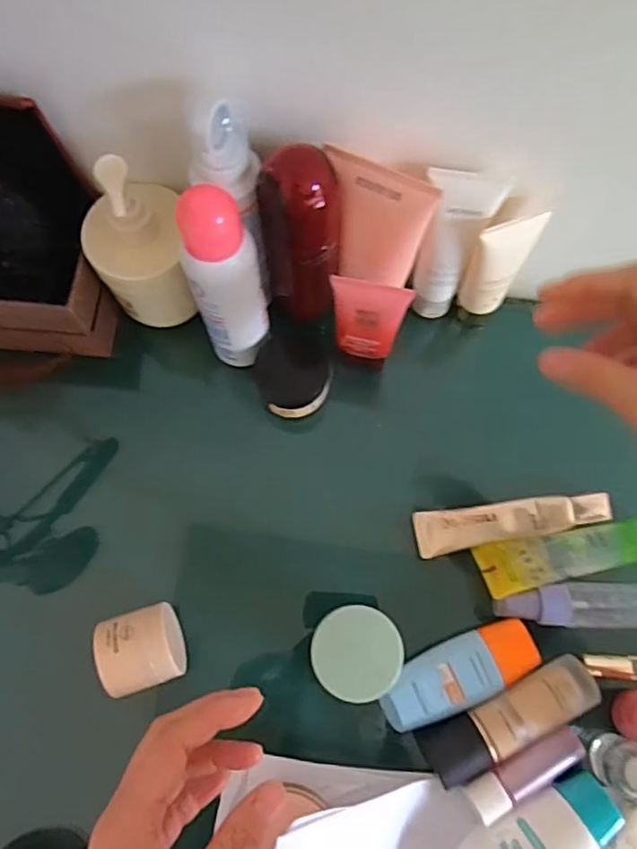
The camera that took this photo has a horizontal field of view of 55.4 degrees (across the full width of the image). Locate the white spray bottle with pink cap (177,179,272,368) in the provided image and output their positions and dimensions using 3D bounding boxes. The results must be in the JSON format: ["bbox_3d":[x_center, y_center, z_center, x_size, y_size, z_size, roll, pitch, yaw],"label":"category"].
[{"bbox_3d":[-0.058,-0.091,0.404,0.043,0.166,0.036,-6,72,-1],"label":"white spray bottle with pink cap"}]

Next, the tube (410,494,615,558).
[{"bbox_3d":[0.141,0.072,0.444,0.139,0.016,0.031,-7,72,-2],"label":"tube"}]

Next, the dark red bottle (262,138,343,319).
[{"bbox_3d":[-0.009,-0.122,0.421,0.049,0.147,0.039,-17,73,-5],"label":"dark red bottle"}]

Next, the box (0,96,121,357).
[{"bbox_3d":[-0.214,-0.136,0.424,0.107,0.168,0.114,9,73,3],"label":"box"}]

